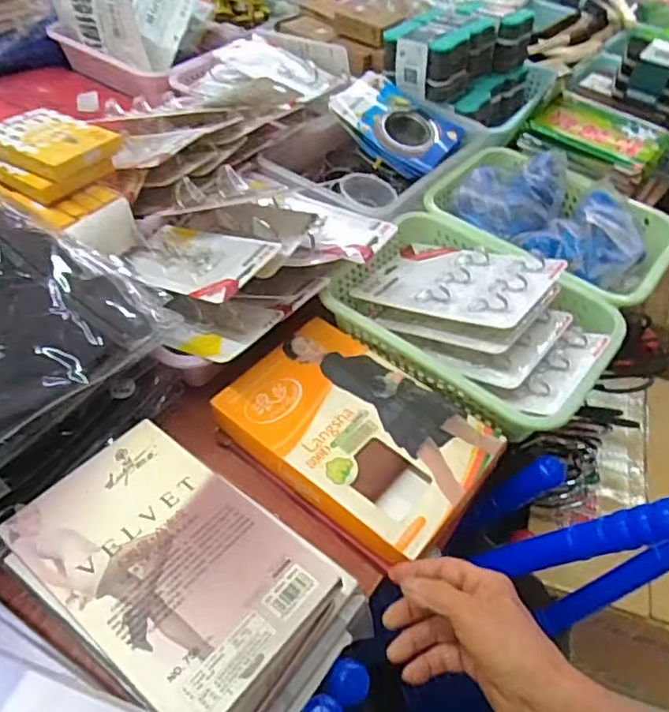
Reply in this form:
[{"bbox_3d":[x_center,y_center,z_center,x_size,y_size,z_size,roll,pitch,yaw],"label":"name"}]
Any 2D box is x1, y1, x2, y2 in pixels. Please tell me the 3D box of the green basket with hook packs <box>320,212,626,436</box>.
[{"bbox_3d":[0.158,-0.056,0.678,0.300,0.090,0.226,32,54,21],"label":"green basket with hook packs"}]

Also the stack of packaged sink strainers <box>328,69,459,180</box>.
[{"bbox_3d":[0.093,-0.362,0.912,0.200,0.068,0.145,35,55,23],"label":"stack of packaged sink strainers"}]

